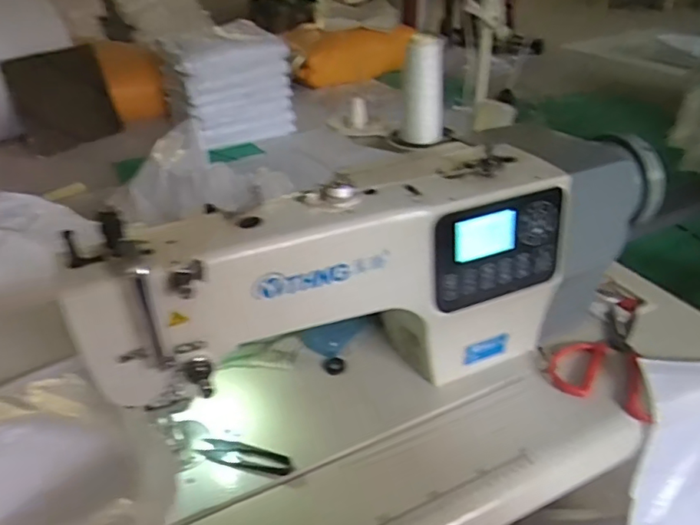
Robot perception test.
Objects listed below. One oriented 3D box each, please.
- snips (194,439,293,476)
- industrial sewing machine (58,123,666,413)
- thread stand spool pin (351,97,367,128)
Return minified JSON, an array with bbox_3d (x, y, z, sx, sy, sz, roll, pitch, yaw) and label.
[{"bbox_3d":[-0.103,0.187,0.533,0.100,0.006,0.023,9,35,17],"label":"snips"},{"bbox_3d":[0.057,0.018,0.562,0.592,0.239,0.145,-17,36,-21],"label":"industrial sewing machine"},{"bbox_3d":[0.017,-0.277,1.015,0.028,0.049,0.027,-1,33,1],"label":"thread stand spool pin"}]

